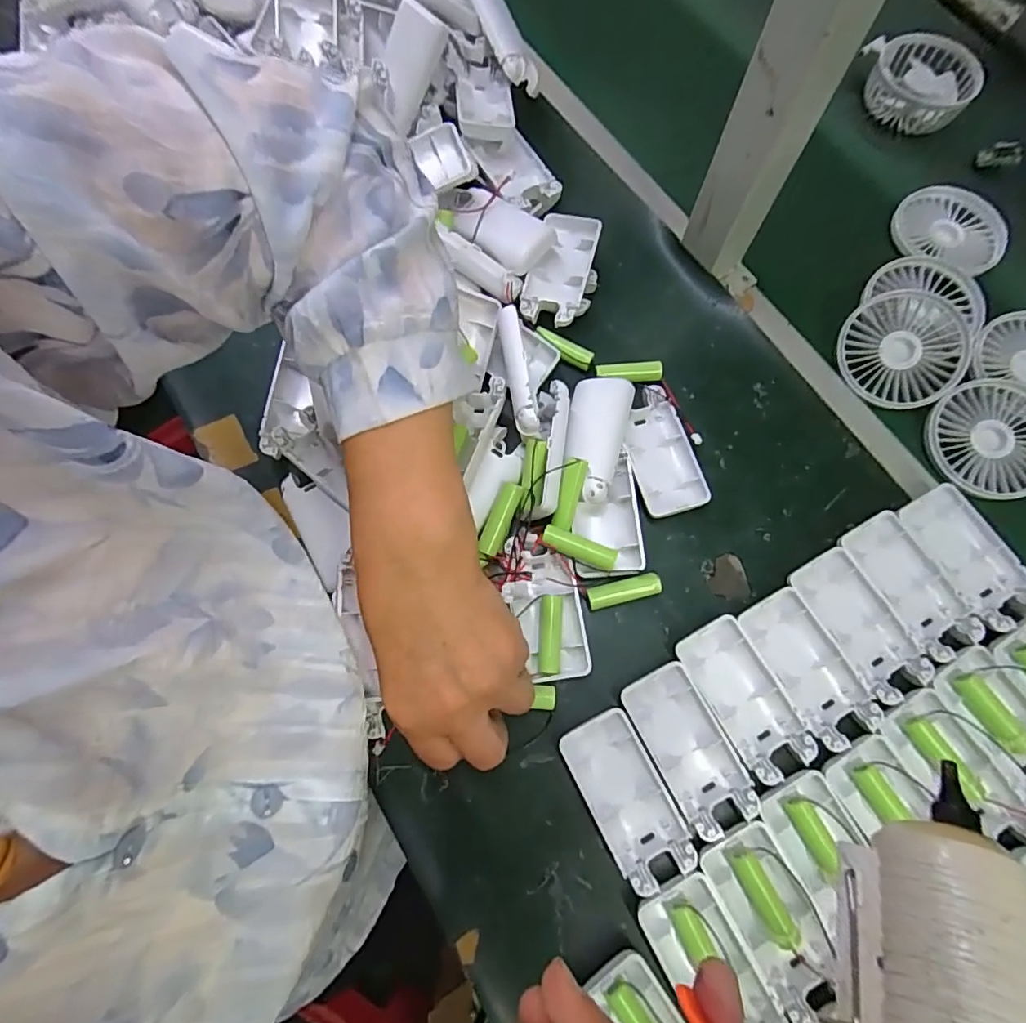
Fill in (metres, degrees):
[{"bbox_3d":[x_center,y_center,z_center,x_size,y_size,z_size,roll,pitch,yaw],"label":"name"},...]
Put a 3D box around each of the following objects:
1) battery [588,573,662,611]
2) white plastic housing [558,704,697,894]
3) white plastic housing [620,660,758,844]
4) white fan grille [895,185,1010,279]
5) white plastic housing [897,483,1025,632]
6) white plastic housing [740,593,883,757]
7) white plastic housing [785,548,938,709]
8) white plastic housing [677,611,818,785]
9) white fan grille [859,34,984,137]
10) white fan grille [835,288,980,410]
[{"bbox_3d":[0.074,0.054,0.344,0.049,0.012,0.014,-14,74,-4],"label":"battery"},{"bbox_3d":[0.068,0.171,0.310,0.046,0.014,0.094,-27,75,-7],"label":"white plastic housing"},{"bbox_3d":[0.108,0.145,0.316,0.045,0.012,0.094,-28,75,-8],"label":"white plastic housing"},{"bbox_3d":[0.374,-0.242,0.437,0.083,0.014,0.091,13,74,4],"label":"white fan grille"},{"bbox_3d":[0.307,0.030,0.346,0.047,0.010,0.094,-24,73,-7],"label":"white plastic housing"},{"bbox_3d":[0.186,0.099,0.327,0.046,0.012,0.092,-26,75,-7],"label":"white plastic housing"},{"bbox_3d":[0.226,0.074,0.337,0.045,0.013,0.094,-30,75,-8],"label":"white plastic housing"},{"bbox_3d":[0.145,0.116,0.323,0.042,0.012,0.093,-28,75,-8],"label":"white plastic housing"},{"bbox_3d":[0.381,-0.407,0.487,0.092,0.031,0.092,13,74,4],"label":"white fan grille"},{"bbox_3d":[0.304,-0.126,0.396,0.097,0.019,0.085,-13,73,-3],"label":"white fan grille"}]

